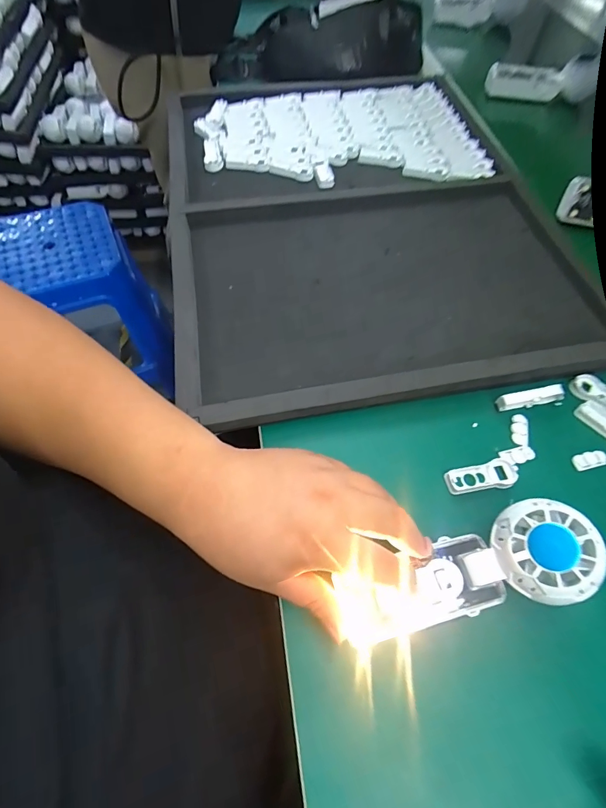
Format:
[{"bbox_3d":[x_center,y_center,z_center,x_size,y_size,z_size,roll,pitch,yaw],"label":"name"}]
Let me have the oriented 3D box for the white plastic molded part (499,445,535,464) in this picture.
[{"bbox_3d":[0.180,0.043,0.340,0.030,0.004,0.014,-12,61,-9],"label":"white plastic molded part"}]

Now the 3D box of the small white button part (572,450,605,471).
[{"bbox_3d":[0.242,0.047,0.341,0.029,0.004,0.014,-13,61,-9],"label":"small white button part"}]

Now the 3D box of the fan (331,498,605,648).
[{"bbox_3d":[0.104,0.113,0.262,0.163,0.026,0.058,-21,65,3],"label":"fan"}]

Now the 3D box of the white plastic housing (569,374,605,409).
[{"bbox_3d":[0.275,-0.006,0.370,0.058,0.005,0.025,30,63,15],"label":"white plastic housing"}]

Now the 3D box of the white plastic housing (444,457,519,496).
[{"bbox_3d":[0.145,0.060,0.328,0.058,0.008,0.024,-13,61,-9],"label":"white plastic housing"}]

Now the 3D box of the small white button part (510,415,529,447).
[{"bbox_3d":[0.190,0.022,0.355,0.015,0.004,0.031,13,60,5],"label":"small white button part"}]

